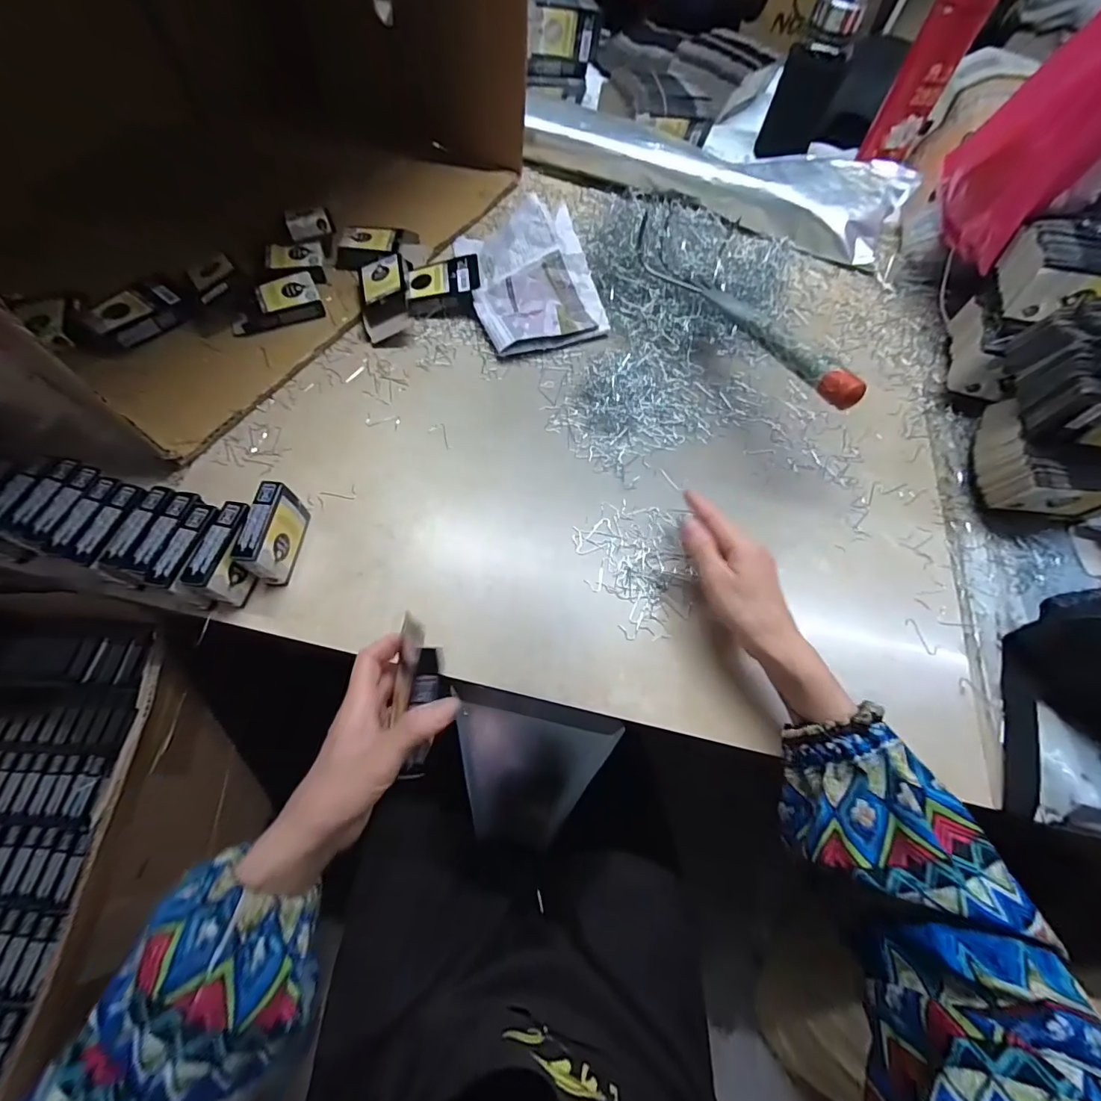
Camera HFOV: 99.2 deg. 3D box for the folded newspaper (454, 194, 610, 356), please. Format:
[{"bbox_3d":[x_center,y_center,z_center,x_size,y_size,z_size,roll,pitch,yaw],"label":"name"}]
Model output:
[{"bbox_3d":[-0.025,-0.334,0.548,0.142,0.058,0.196,-17,67,-10],"label":"folded newspaper"}]

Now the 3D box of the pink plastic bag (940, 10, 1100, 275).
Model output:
[{"bbox_3d":[0.486,-0.430,0.408,0.131,0.293,0.134,39,69,14],"label":"pink plastic bag"}]

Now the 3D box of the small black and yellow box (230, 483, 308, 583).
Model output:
[{"bbox_3d":[-0.237,-0.013,0.403,0.024,0.062,0.074,7,65,0],"label":"small black and yellow box"}]

